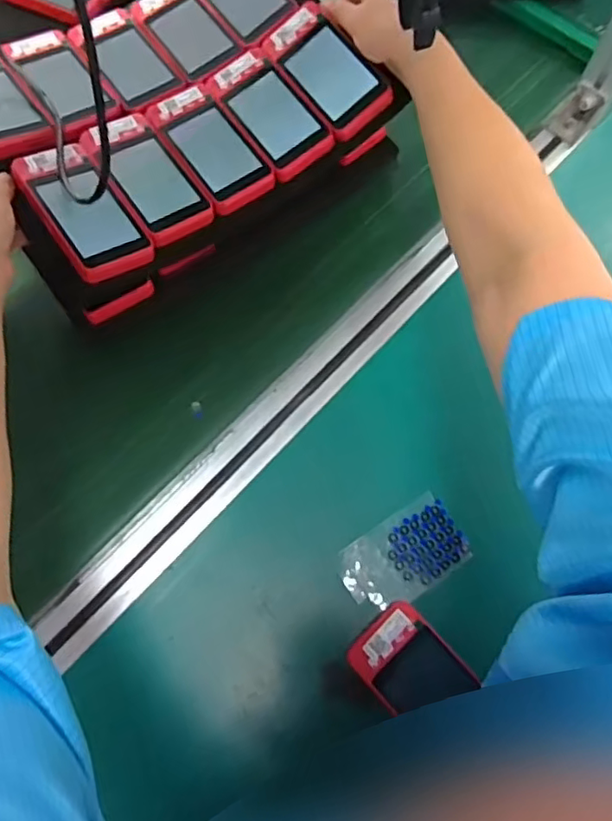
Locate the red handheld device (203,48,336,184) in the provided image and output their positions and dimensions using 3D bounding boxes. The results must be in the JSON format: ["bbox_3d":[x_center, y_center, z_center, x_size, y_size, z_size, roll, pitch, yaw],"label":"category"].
[{"bbox_3d":[-0.033,-0.266,0.516,0.060,0.024,0.119,-34,75,-13],"label":"red handheld device"}]

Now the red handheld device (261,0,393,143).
[{"bbox_3d":[0.017,-0.301,0.511,0.060,0.014,0.120,-38,81,9],"label":"red handheld device"}]

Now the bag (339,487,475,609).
[{"bbox_3d":[0.078,0.116,0.464,0.100,0.006,0.059,-30,74,-12],"label":"bag"}]

